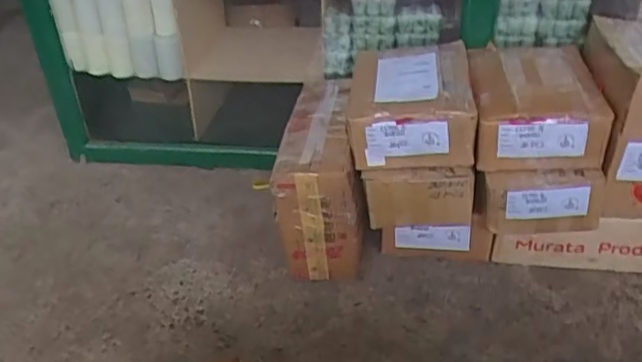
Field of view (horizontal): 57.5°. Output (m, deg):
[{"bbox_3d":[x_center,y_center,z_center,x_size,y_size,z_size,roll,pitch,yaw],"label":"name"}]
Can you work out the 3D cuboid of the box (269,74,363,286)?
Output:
[{"bbox_3d":[0.003,-0.028,1.431,0.184,0.336,0.444,-1,35,2],"label":"box"}]

